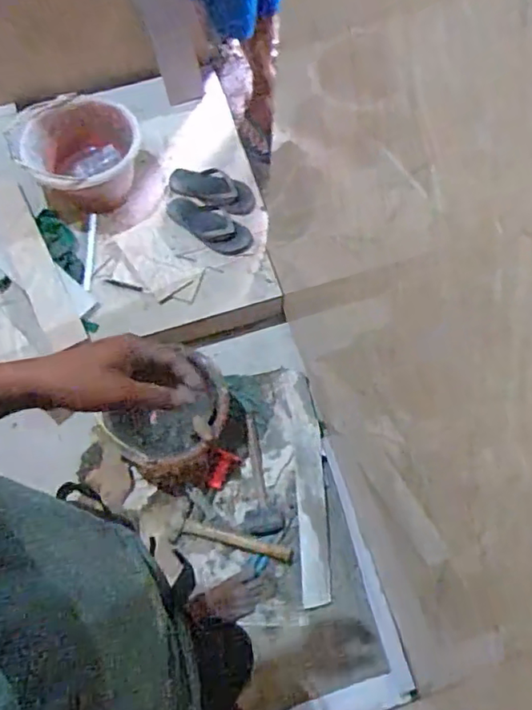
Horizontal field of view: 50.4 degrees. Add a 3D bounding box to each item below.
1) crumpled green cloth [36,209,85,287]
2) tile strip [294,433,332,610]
[{"bbox_3d":[-0.545,-0.293,1.515,0.075,0.031,0.222,-26,75,-10],"label":"crumpled green cloth"},{"bbox_3d":[0.113,0.396,1.376,0.069,0.014,0.394,-5,75,9],"label":"tile strip"}]

